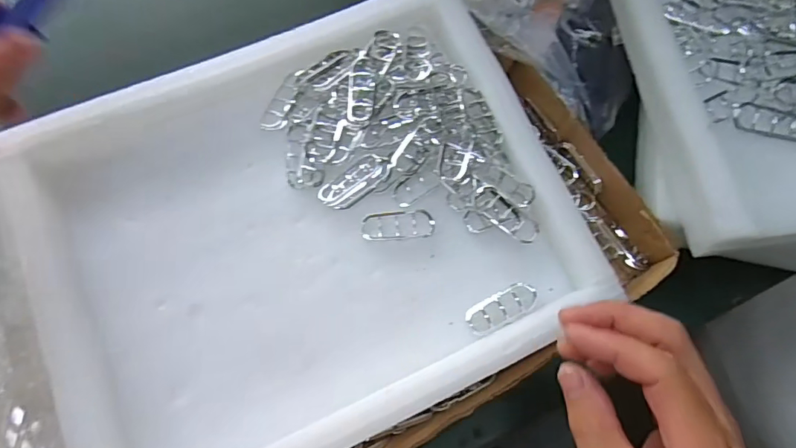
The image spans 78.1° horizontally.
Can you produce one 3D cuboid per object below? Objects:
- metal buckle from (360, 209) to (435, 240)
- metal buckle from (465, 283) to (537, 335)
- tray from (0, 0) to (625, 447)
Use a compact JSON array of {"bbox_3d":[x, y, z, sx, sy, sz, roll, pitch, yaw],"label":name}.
[{"bbox_3d":[0.000,0.001,0.356,0.052,0.005,0.021,-3,72,-2],"label":"metal buckle"},{"bbox_3d":[0.072,0.058,0.339,0.053,0.005,0.022,-25,74,-9],"label":"metal buckle"},{"bbox_3d":[-0.063,-0.001,0.344,0.351,0.039,0.285,-22,74,-8],"label":"tray"}]

